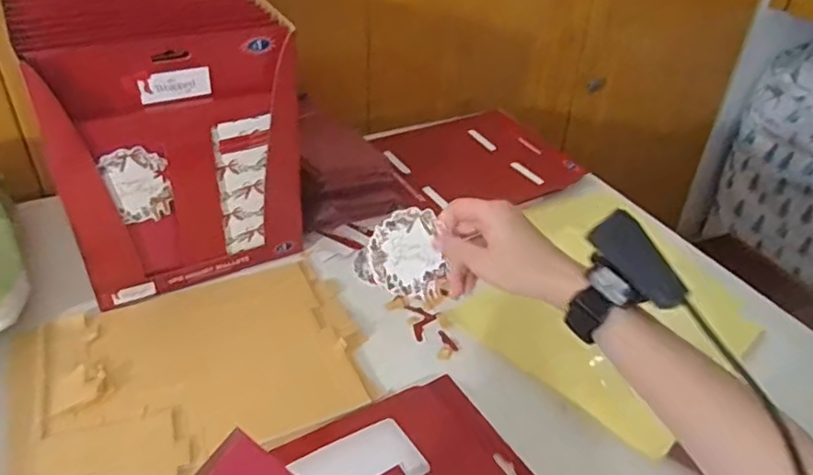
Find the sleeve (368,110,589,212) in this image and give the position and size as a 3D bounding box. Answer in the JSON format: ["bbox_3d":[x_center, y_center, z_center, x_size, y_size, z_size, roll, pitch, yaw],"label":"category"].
[{"bbox_3d":[0.085,-0.101,0.809,0.209,0.027,0.199,-22,46,-25],"label":"sleeve"}]

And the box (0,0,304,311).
[{"bbox_3d":[-0.237,-0.115,0.600,0.201,0.255,0.215,-17,41,-25],"label":"box"}]

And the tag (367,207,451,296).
[{"bbox_3d":[-0.001,0.012,0.487,0.055,0.066,0.004,-10,6,-11],"label":"tag"}]

